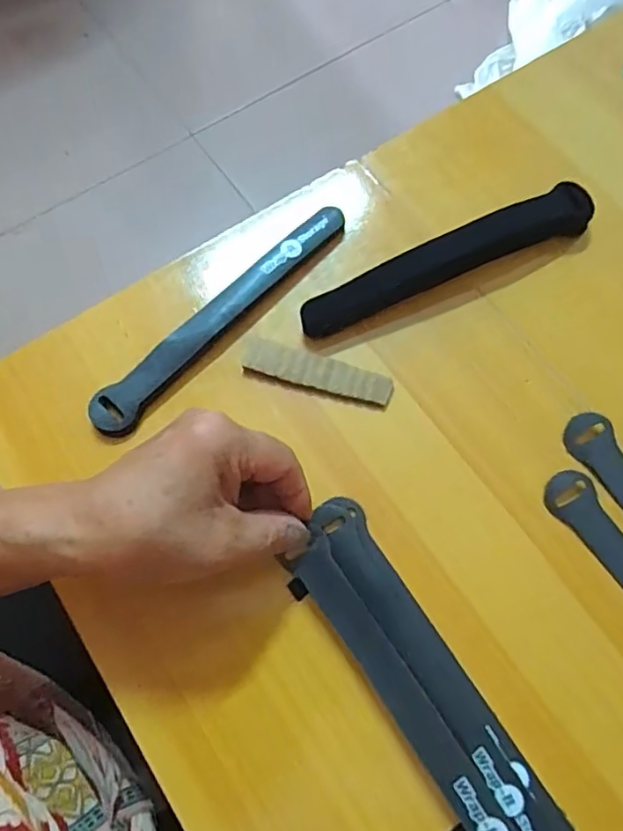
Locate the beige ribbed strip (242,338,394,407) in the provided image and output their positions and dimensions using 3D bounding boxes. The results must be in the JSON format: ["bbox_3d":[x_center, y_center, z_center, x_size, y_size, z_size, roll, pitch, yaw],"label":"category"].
[{"bbox_3d":[0.004,-0.025,0.339,0.087,0.008,0.020,16,71,4],"label":"beige ribbed strip"}]

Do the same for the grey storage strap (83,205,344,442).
[{"bbox_3d":[-0.050,-0.062,0.348,0.198,0.011,0.024,-43,77,-15],"label":"grey storage strap"}]

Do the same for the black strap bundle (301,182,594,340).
[{"bbox_3d":[0.085,-0.095,0.357,0.192,0.023,0.024,-24,73,-10],"label":"black strap bundle"}]

